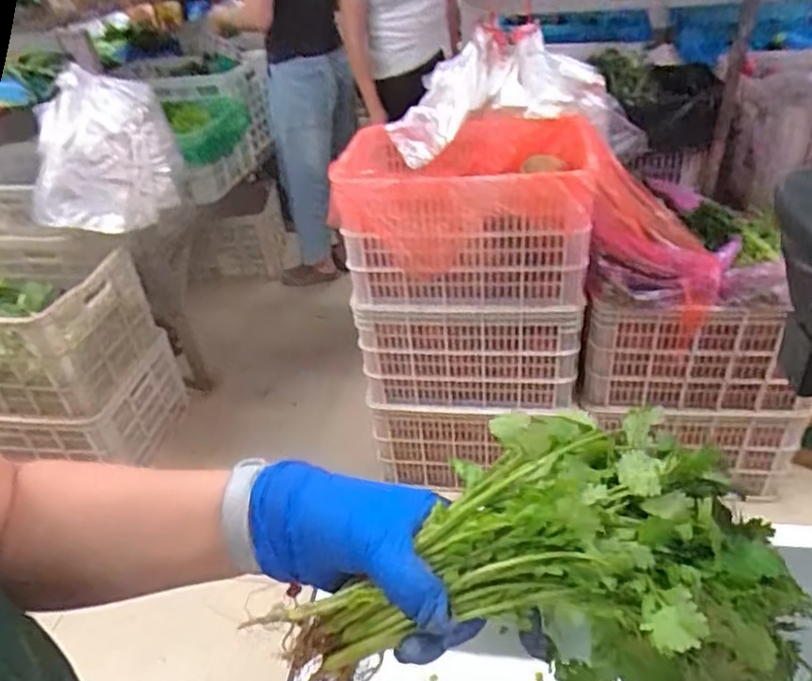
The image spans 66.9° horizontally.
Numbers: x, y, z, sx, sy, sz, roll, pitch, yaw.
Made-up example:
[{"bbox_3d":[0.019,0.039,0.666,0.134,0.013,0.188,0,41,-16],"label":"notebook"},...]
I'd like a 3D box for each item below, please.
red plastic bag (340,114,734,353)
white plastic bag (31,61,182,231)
[{"bbox_3d":[0.265,-0.310,1.354,0.822,0.313,0.416,10,36,-3],"label":"red plastic bag"},{"bbox_3d":[-0.765,-0.461,1.539,0.363,0.360,0.247,-20,37,-18],"label":"white plastic bag"}]

